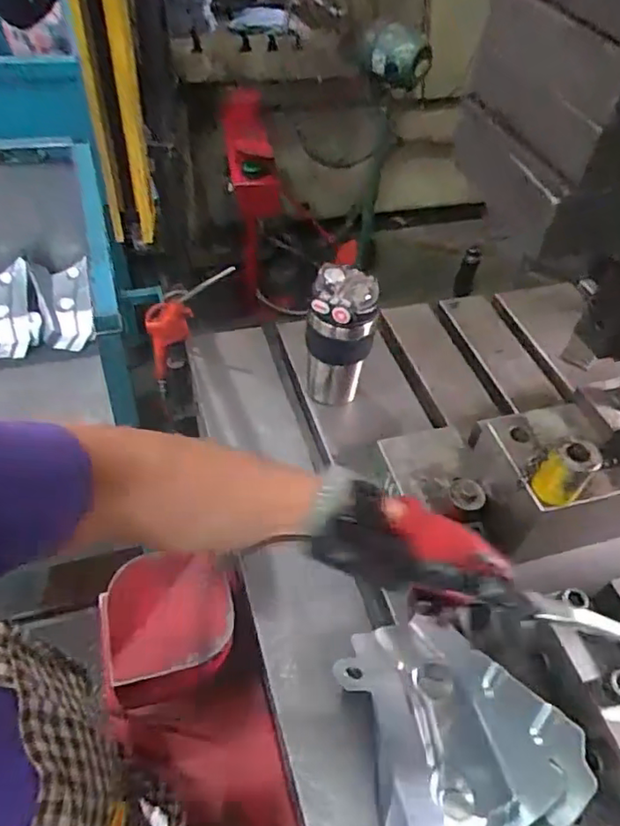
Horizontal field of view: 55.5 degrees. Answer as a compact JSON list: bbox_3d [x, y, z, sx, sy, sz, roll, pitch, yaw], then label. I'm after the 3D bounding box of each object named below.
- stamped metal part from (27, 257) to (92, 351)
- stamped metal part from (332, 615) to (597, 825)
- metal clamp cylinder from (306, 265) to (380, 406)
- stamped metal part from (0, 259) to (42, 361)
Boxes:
[{"bbox_3d":[-0.535,-0.234,1.281,0.115,0.031,0.198,-8,80,-9],"label":"stamped metal part"},{"bbox_3d":[0.108,0.264,0.496,0.155,0.109,0.195,-16,52,-20],"label":"stamped metal part"},{"bbox_3d":[0.036,-0.087,0.735,0.077,0.194,0.074,9,48,2],"label":"metal clamp cylinder"},{"bbox_3d":[-0.649,-0.216,1.254,0.125,0.034,0.199,-17,87,-18],"label":"stamped metal part"}]

